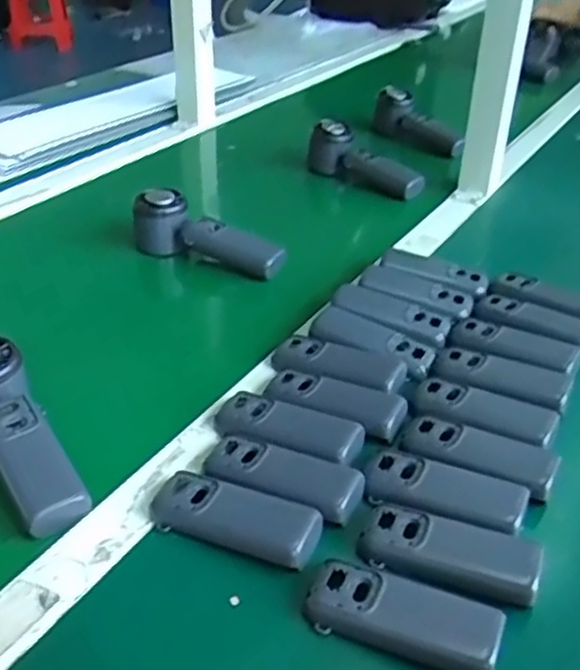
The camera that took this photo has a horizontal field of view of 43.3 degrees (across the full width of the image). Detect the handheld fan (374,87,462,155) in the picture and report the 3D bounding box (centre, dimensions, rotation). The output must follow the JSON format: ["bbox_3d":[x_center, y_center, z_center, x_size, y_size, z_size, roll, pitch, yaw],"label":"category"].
[{"bbox_3d":[0.183,-0.298,1.024,0.050,0.061,0.164,-14,38,-22],"label":"handheld fan"}]

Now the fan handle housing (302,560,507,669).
[{"bbox_3d":[0.061,0.153,0.398,0.104,0.017,0.037,15,36,18],"label":"fan handle housing"}]

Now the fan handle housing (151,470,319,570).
[{"bbox_3d":[-0.034,0.112,0.452,0.108,0.016,0.037,15,37,18],"label":"fan handle housing"}]

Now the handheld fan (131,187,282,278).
[{"bbox_3d":[-0.084,-0.100,0.738,0.164,0.058,0.040,19,38,23],"label":"handheld fan"}]

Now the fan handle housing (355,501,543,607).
[{"bbox_3d":[0.095,0.129,0.436,0.101,0.019,0.040,12,36,14],"label":"fan handle housing"}]

